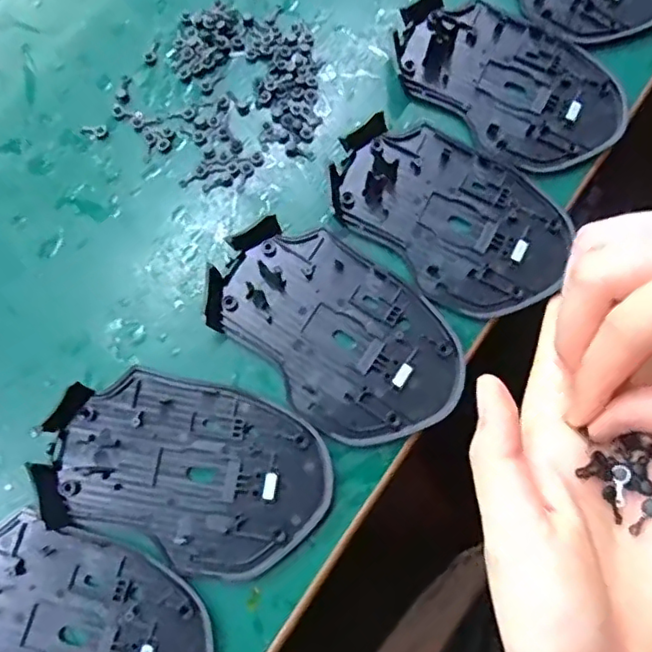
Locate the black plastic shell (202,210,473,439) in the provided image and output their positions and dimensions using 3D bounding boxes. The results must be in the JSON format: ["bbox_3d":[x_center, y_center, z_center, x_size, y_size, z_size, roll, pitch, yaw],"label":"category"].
[{"bbox_3d":[0.005,0.001,0.262,0.113,0.011,0.070,41,79,8],"label":"black plastic shell"}]

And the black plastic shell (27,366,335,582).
[{"bbox_3d":[-0.057,0.060,0.249,0.113,0.009,0.071,19,77,3],"label":"black plastic shell"}]

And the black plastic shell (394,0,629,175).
[{"bbox_3d":[0.089,-0.123,0.295,0.113,0.009,0.071,41,79,8],"label":"black plastic shell"}]

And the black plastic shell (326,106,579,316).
[{"bbox_3d":[0.058,-0.053,0.278,0.112,0.006,0.071,42,79,8],"label":"black plastic shell"}]

